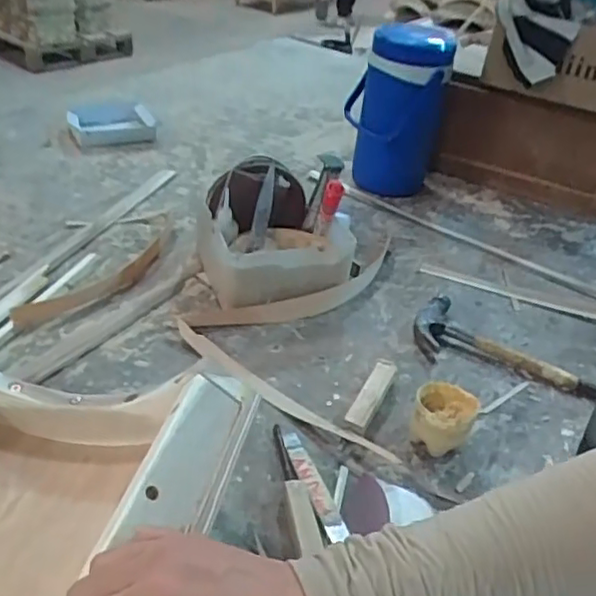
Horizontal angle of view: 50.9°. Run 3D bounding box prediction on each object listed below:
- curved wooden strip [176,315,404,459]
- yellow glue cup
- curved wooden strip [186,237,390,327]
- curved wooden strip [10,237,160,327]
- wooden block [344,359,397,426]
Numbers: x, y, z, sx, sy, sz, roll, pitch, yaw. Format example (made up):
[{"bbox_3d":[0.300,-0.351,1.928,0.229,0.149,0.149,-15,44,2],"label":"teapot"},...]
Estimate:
[{"bbox_3d":[-0.022,0.089,0.611,0.266,0.016,0.025,26,39,24],"label":"curved wooden strip"},{"bbox_3d":[0.133,0.113,0.578,0.051,0.050,0.054,5,35,-3],"label":"yellow glue cup"},{"bbox_3d":[0.020,-0.013,0.749,0.314,0.030,0.071,-19,42,-32],"label":"curved wooden strip"},{"bbox_3d":[-0.224,-0.015,0.709,0.033,0.026,0.202,28,40,27],"label":"curved wooden strip"},{"bbox_3d":[0.072,0.093,0.612,0.021,0.021,0.100,20,37,18],"label":"wooden block"}]

